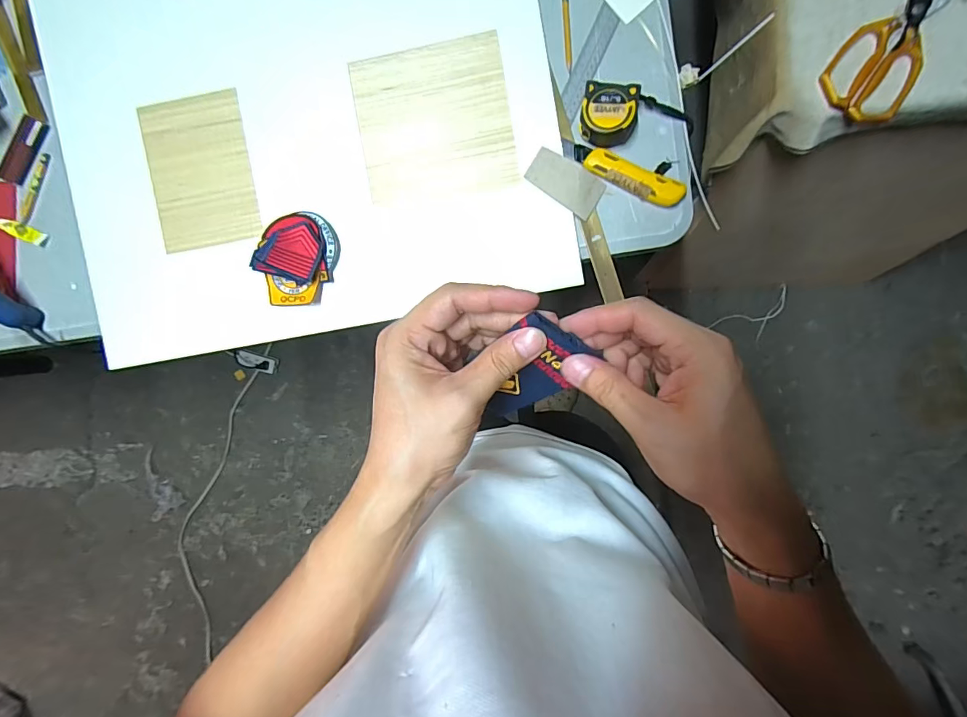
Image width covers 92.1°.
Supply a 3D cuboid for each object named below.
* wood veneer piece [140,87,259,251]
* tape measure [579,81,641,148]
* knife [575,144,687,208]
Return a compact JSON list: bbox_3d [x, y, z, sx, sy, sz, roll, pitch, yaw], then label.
[{"bbox_3d":[-0.379,-0.250,0.626,0.136,0.008,0.196,-10,90,4],"label":"wood veneer piece"},{"bbox_3d":[0.155,-0.297,0.568,0.072,0.043,0.064,14,95,2],"label":"tape measure"},{"bbox_3d":[0.182,-0.230,0.586,0.145,0.017,0.038,24,95,1],"label":"knife"}]

